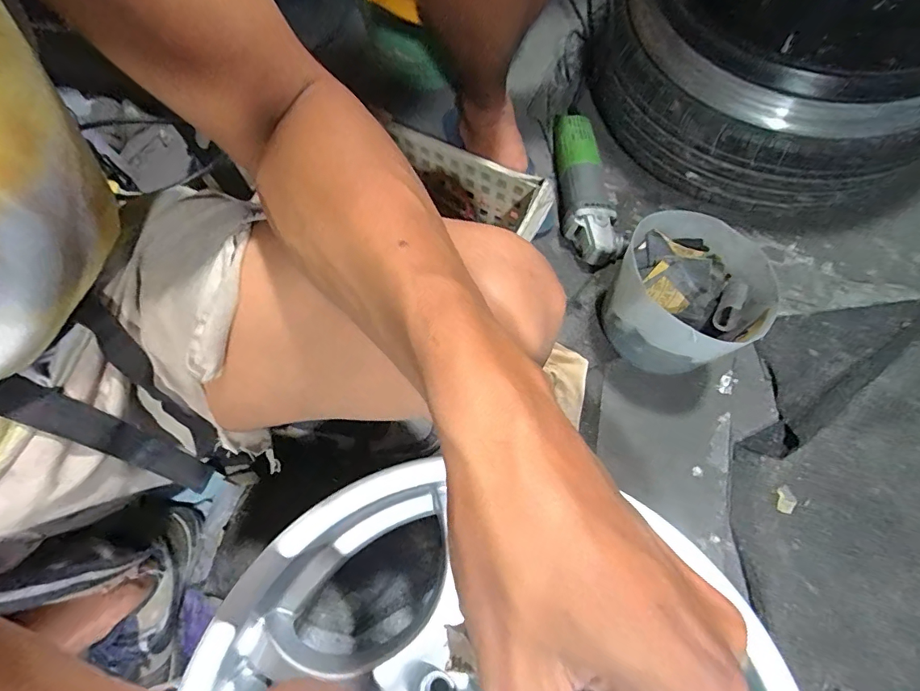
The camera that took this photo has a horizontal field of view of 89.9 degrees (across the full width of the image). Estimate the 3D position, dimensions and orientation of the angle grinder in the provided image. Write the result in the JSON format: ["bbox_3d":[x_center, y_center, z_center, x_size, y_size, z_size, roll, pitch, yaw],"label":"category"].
[{"bbox_3d":[0.198,-0.250,0.719,0.083,0.080,0.288,-4,69,3],"label":"angle grinder"}]

